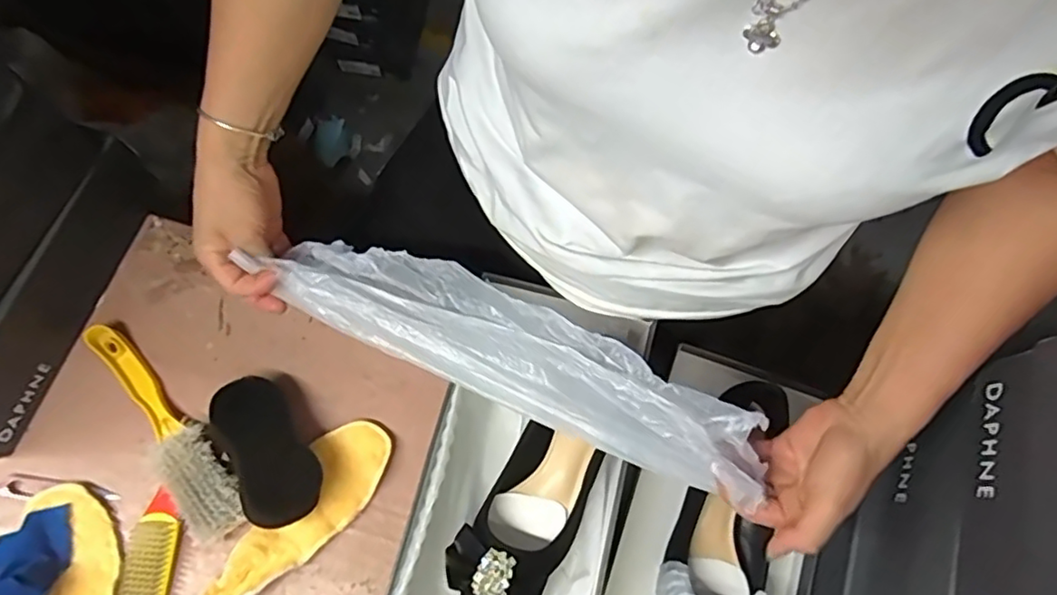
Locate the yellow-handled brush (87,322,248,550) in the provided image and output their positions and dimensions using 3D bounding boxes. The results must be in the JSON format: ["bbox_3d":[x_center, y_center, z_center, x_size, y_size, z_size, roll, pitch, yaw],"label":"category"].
[{"bbox_3d":[-0.327,0.109,0.557,0.051,0.035,0.234,-36,76,-13],"label":"yellow-handled brush"}]

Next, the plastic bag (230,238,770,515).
[{"bbox_3d":[-0.017,0.040,0.479,0.391,0.052,0.072,23,72,9],"label":"plastic bag"}]

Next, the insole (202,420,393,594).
[{"bbox_3d":[-0.200,0.193,0.541,0.065,0.016,0.197,37,74,10],"label":"insole"}]

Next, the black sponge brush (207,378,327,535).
[{"bbox_3d":[-0.233,0.135,0.547,0.065,0.029,0.132,-19,70,-43],"label":"black sponge brush"}]

